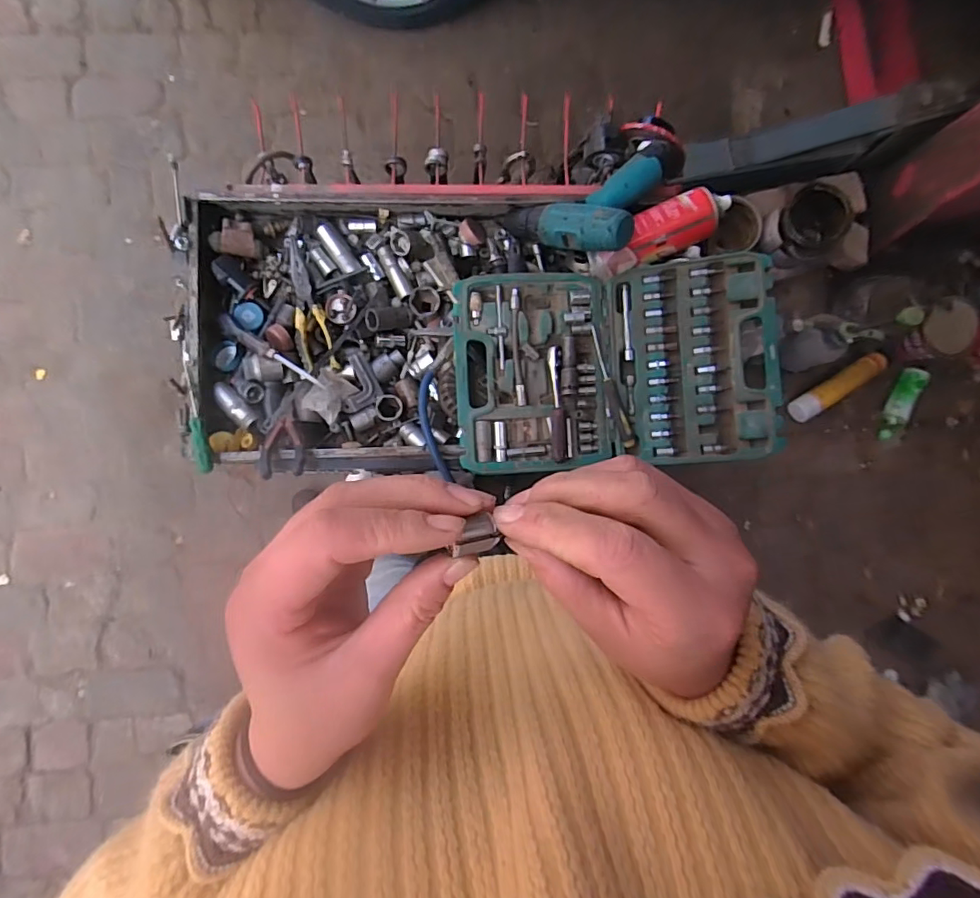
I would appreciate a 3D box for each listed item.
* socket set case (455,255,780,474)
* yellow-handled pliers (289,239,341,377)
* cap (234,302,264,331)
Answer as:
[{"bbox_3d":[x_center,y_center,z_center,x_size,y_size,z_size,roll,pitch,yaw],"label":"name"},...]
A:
[{"bbox_3d":[0.142,-0.104,0.642,0.362,0.107,0.244,-3,86,-4],"label":"socket set case"},{"bbox_3d":[-0.247,-0.191,0.708,0.045,0.023,0.186,-17,87,-5],"label":"yellow-handled pliers"},{"bbox_3d":[-0.324,-0.179,0.716,0.036,0.013,0.039,0,86,-4],"label":"cap"}]

